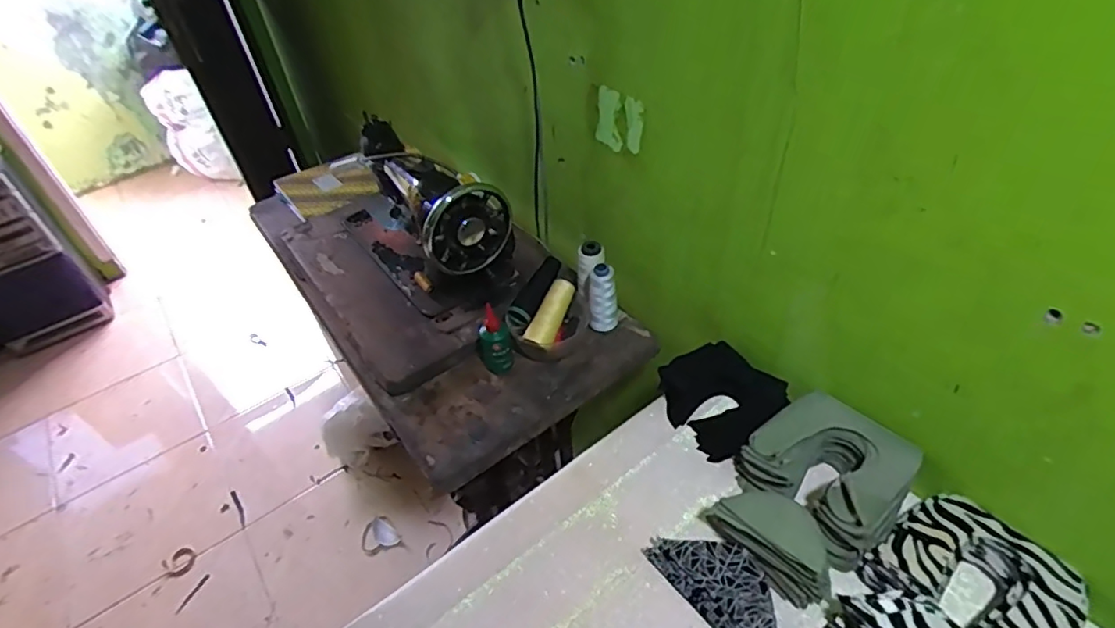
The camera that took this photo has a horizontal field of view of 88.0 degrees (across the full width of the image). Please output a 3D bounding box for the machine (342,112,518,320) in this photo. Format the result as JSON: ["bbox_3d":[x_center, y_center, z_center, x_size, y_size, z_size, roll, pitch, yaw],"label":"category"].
[{"bbox_3d":[-0.245,-0.193,0.979,0.173,0.211,0.422,-29,49,-23],"label":"machine"}]

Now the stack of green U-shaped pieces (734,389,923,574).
[{"bbox_3d":[0.306,0.177,0.653,0.149,0.064,0.159,-33,50,-26],"label":"stack of green U-shaped pieces"}]

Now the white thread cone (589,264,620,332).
[{"bbox_3d":[0.069,-0.021,0.860,0.041,0.112,0.039,0,44,5],"label":"white thread cone"}]

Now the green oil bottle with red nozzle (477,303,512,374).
[{"bbox_3d":[-0.092,0.029,0.824,0.047,0.100,0.051,-14,45,-9],"label":"green oil bottle with red nozzle"}]

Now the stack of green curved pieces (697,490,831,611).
[{"bbox_3d":[0.225,0.232,0.607,0.061,0.074,0.136,-32,50,-25],"label":"stack of green curved pieces"}]

